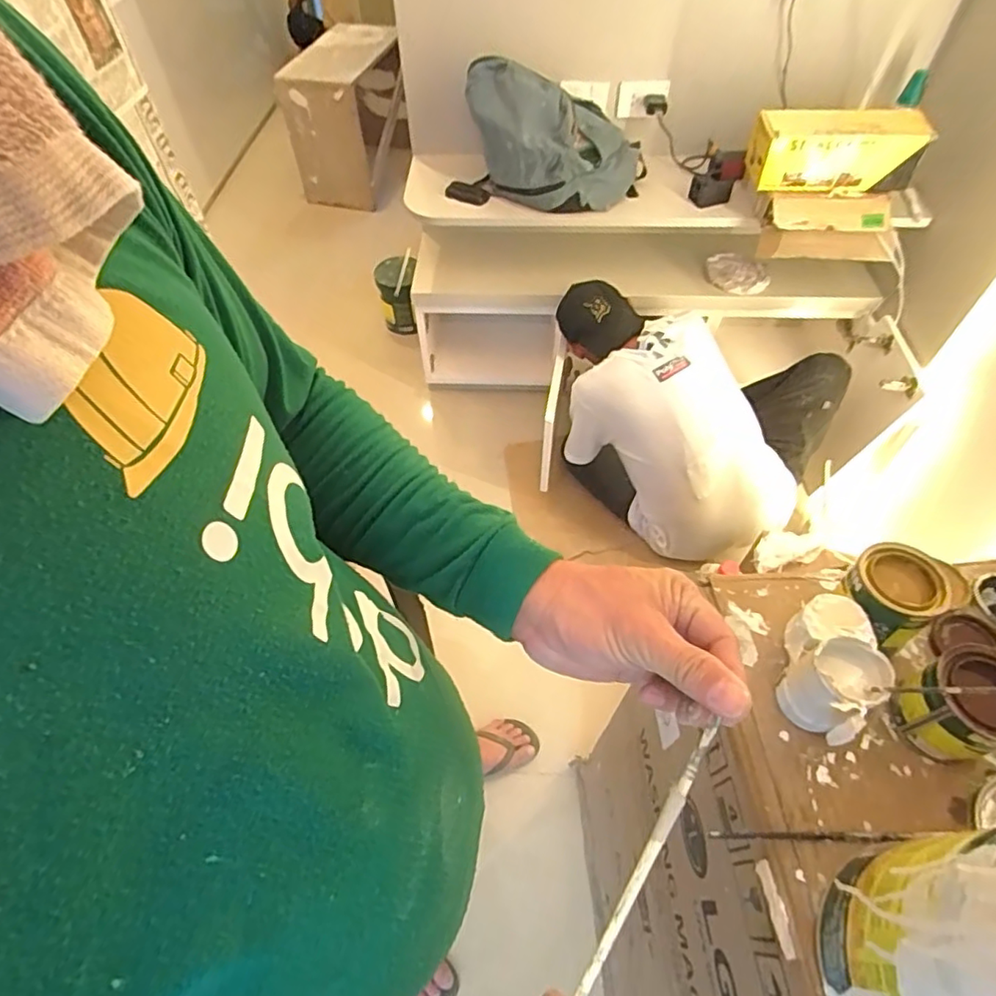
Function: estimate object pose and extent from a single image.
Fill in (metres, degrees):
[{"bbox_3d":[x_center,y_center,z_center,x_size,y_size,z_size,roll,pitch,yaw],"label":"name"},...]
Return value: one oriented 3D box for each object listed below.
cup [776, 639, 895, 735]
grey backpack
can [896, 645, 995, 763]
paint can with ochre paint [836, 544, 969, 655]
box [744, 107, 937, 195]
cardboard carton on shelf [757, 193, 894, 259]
[{"bbox_3d":[0.260,0.151,0.466,0.061,0.080,0.055,-26,59,-18],"label":"cup"},{"bbox_3d":[0.111,-0.824,1.349,0.420,0.252,0.213,21,57,14],"label":"grey backpack"},{"bbox_3d":[0.361,0.159,0.453,0.064,0.081,0.066,0,54,0],"label":"can"},{"bbox_3d":[0.339,0.087,0.509,0.074,0.070,0.072,0,54,0],"label":"paint can with ochre paint"},{"bbox_3d":[0.717,-0.742,1.251,0.330,0.135,0.119,0,54,-1],"label":"box"},{"bbox_3d":[0.748,-0.594,1.304,0.306,0.133,0.055,4,55,2],"label":"cardboard carton on shelf"}]

